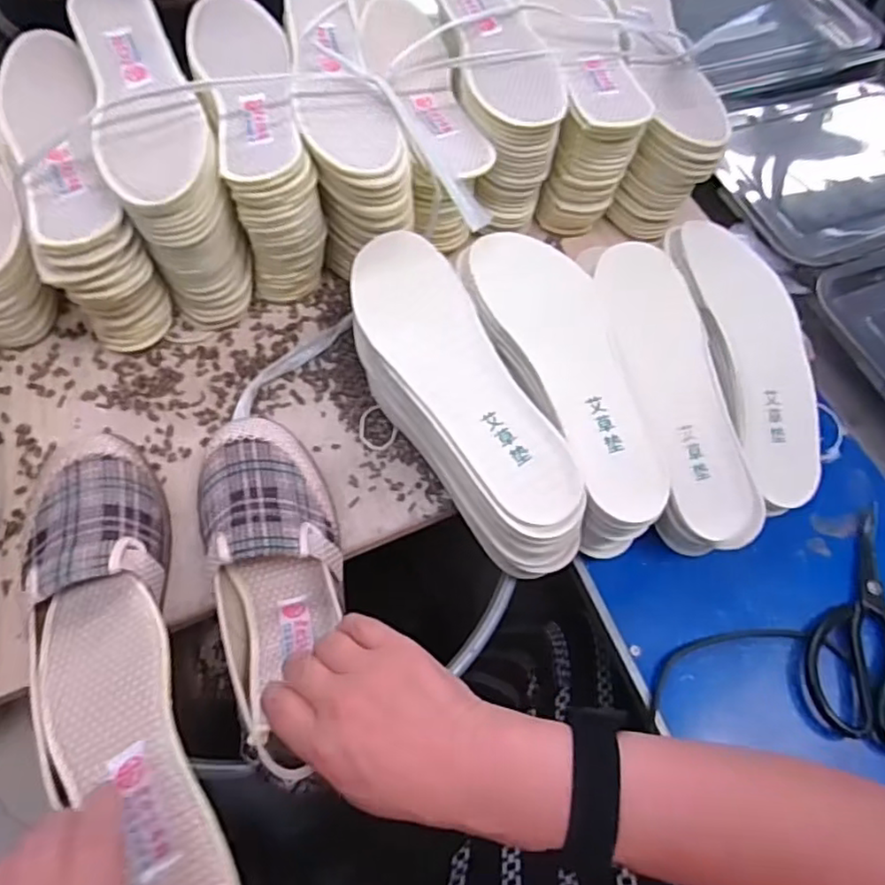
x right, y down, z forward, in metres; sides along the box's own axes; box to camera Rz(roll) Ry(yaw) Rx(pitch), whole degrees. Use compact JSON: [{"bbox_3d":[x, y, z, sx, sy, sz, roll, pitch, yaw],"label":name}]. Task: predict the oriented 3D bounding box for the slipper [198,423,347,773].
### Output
[{"bbox_3d":[-0.107,0.086,0.405,0.082,0.065,0.221,-7,67,-7],"label":"slipper"}]

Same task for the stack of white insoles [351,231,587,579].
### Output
[{"bbox_3d":[0.009,-0.033,0.468,0.093,0.064,0.270,-25,68,-17],"label":"stack of white insoles"}]

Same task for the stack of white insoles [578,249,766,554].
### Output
[{"bbox_3d":[0.178,-0.037,0.530,0.085,0.103,0.261,-10,65,-11],"label":"stack of white insoles"}]

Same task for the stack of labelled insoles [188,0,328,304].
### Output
[{"bbox_3d":[-0.152,-0.243,0.538,0.072,0.134,0.232,-12,65,-11],"label":"stack of labelled insoles"}]

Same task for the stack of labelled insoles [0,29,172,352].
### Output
[{"bbox_3d":[-0.282,-0.193,0.507,0.070,0.121,0.232,-19,67,-15],"label":"stack of labelled insoles"}]

